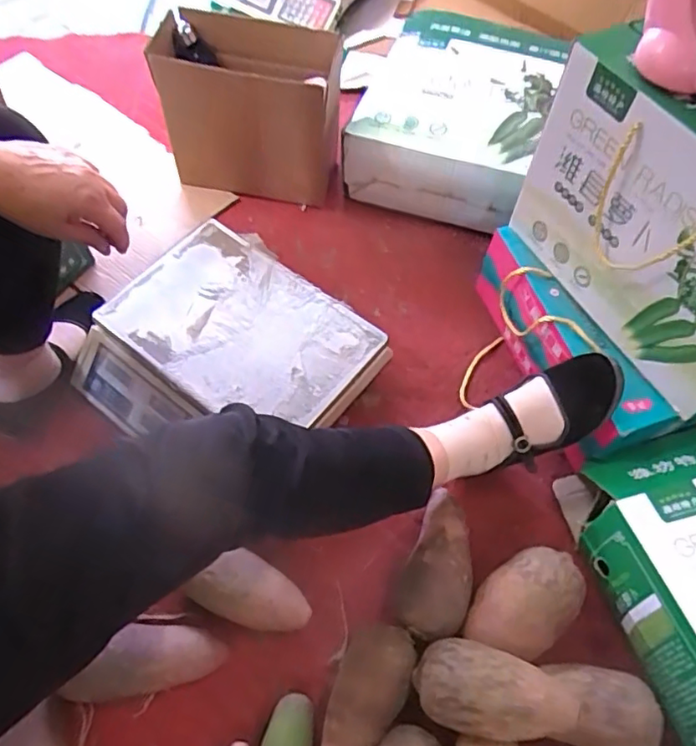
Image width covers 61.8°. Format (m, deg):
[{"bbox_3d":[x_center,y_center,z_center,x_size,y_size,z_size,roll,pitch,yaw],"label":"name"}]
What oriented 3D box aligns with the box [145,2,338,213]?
[{"bbox_3d":[-0.152,-0.429,0.967,0.277,0.235,0.151,12,61,6],"label":"box"}]

